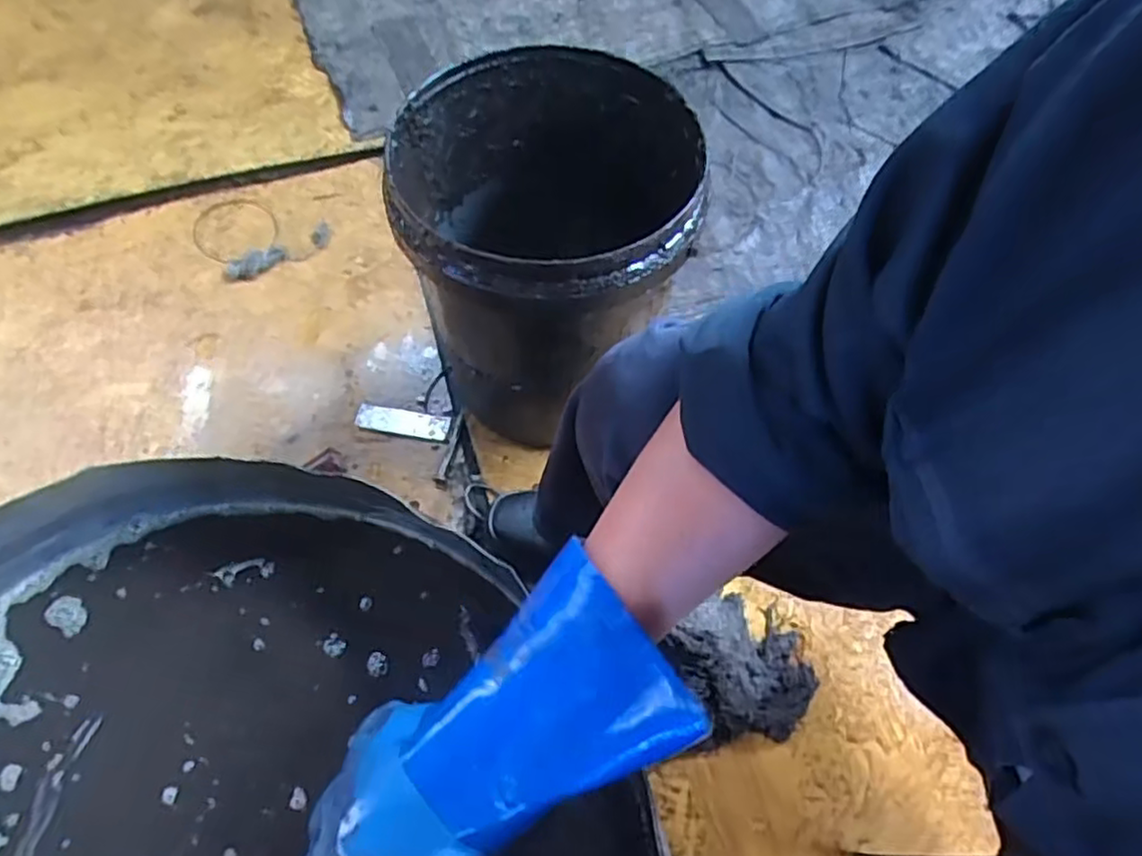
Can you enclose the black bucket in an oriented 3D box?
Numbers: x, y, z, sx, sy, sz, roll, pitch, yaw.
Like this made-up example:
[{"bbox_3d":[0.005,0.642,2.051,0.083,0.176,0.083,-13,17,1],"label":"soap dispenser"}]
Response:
[{"bbox_3d":[-0.030,-0.185,0.771,0.280,0.311,0.281,0,66,0],"label":"black bucket"}]

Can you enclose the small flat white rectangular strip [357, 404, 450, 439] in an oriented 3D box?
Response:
[{"bbox_3d":[-0.212,-0.009,0.883,0.116,0.010,0.033,10,68,0],"label":"small flat white rectangular strip"}]

